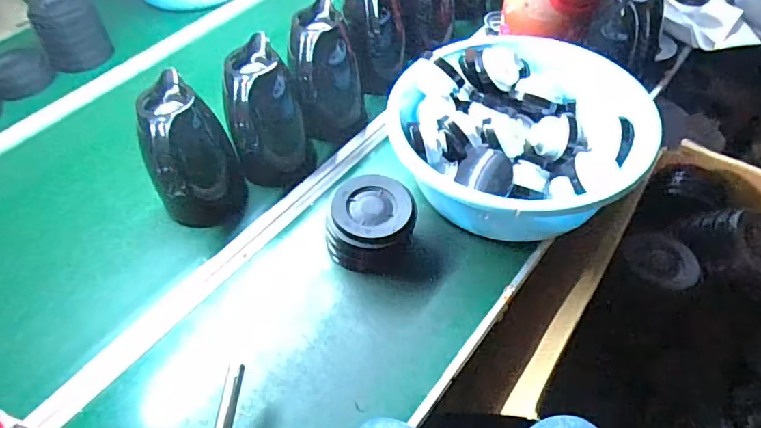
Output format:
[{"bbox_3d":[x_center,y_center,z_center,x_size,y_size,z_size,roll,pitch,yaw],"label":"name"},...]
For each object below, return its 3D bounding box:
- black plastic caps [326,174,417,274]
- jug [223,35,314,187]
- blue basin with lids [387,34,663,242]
[{"bbox_3d":[-0.012,0.018,0.757,0.125,0.092,0.113,0,50,5],"label":"black plastic caps"},{"bbox_3d":[-0.199,-0.150,0.851,0.130,0.224,0.120,-39,58,-25],"label":"jug"},{"bbox_3d":[0.200,-0.124,0.803,0.368,0.139,0.341,-13,50,-6],"label":"blue basin with lids"}]

